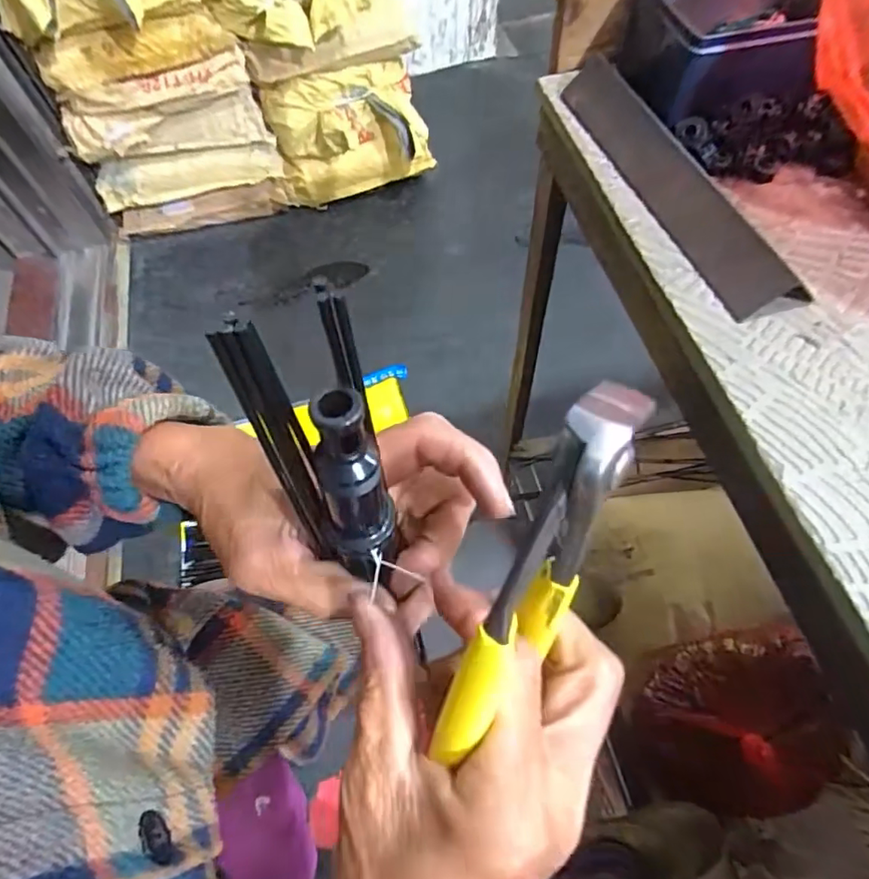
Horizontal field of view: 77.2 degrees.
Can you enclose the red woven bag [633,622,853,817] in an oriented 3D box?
[{"bbox_3d":[0.429,0.394,0.770,0.265,0.071,0.236,-4,62,-1],"label":"red woven bag"}]

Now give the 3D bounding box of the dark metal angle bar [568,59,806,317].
[{"bbox_3d":[0.155,-0.178,0.355,0.041,0.032,0.231,-19,63,-8],"label":"dark metal angle bar"}]

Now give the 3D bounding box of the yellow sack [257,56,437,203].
[{"bbox_3d":[-0.216,-0.782,1.416,0.396,0.281,0.179,-12,62,-5],"label":"yellow sack"}]

